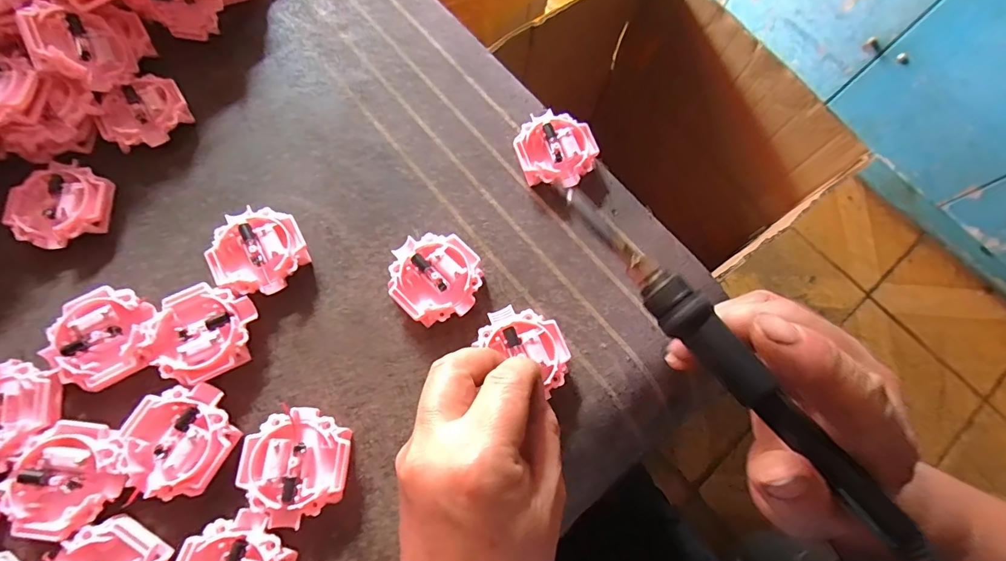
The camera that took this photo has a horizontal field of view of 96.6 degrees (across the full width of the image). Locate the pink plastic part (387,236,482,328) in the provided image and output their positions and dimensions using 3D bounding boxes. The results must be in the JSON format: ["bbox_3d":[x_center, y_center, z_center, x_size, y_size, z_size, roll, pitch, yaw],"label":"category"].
[{"bbox_3d":[-0.040,-0.002,0.269,0.052,0.015,0.054,1,72,-2],"label":"pink plastic part"}]

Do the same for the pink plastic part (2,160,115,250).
[{"bbox_3d":[-0.267,-0.045,0.274,0.047,0.017,0.051,18,72,4],"label":"pink plastic part"}]

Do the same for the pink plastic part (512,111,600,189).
[{"bbox_3d":[0.035,-0.086,0.300,0.052,0.014,0.052,1,72,-2],"label":"pink plastic part"}]

